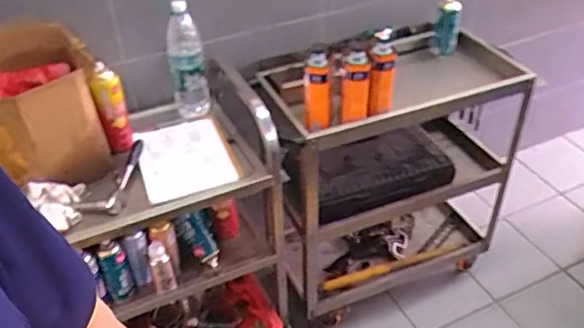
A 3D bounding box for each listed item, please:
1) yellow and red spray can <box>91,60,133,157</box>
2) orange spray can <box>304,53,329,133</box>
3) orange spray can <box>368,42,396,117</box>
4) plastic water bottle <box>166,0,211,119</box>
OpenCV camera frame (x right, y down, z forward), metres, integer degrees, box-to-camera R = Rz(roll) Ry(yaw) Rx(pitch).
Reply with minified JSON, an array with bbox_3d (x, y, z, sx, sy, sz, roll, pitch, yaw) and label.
[{"bbox_3d":[-0.440,-0.128,1.413,0.070,0.210,0.074,-15,39,-16],"label":"yellow and red spray can"},{"bbox_3d":[0.063,-0.165,1.403,0.069,0.197,0.067,0,38,4],"label":"orange spray can"},{"bbox_3d":[0.225,-0.206,1.446,0.062,0.178,0.069,4,38,9],"label":"orange spray can"},{"bbox_3d":[-0.282,-0.274,1.542,0.093,0.318,0.077,-9,38,-8],"label":"plastic water bottle"}]

